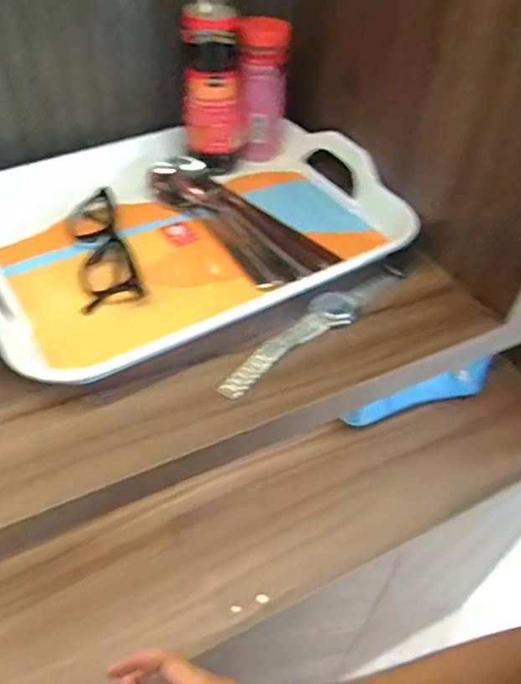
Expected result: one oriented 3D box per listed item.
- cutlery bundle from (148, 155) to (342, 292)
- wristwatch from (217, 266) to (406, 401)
[{"bbox_3d":[-0.022,-0.118,0.540,0.075,0.021,0.190,-31,55,-28],"label":"cutlery bundle"},{"bbox_3d":[0.048,-0.018,0.469,0.032,0.011,0.202,37,55,28],"label":"wristwatch"}]

